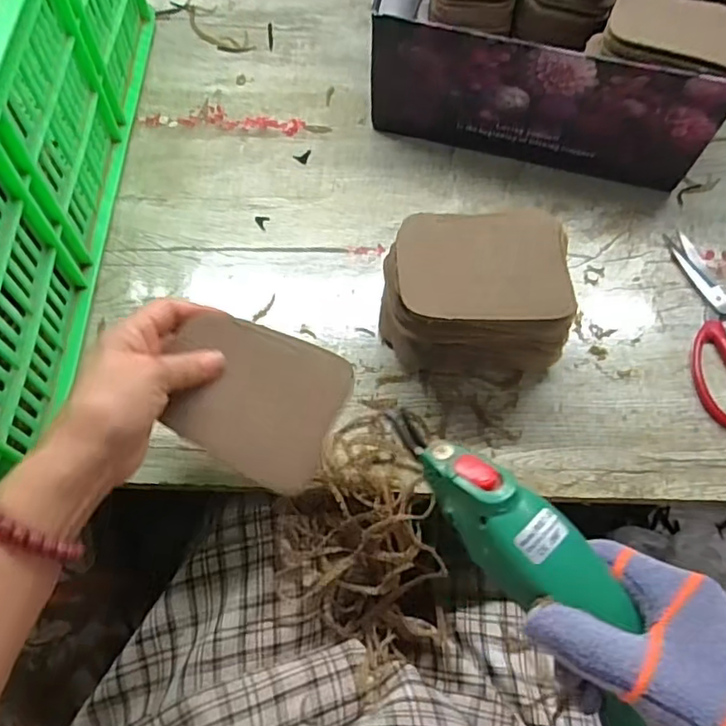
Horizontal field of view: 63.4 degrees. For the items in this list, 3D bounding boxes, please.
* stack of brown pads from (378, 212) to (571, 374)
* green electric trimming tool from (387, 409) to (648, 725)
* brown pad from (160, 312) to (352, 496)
[{"bbox_3d":[0.081,-0.048,0.453,0.133,0.094,0.110,-1,63,-2],"label":"stack of brown pads"},{"bbox_3d":[0.094,0.108,0.278,0.046,0.035,0.221,-31,76,-16],"label":"green electric trimming tool"},{"bbox_3d":[-0.072,0.021,0.384,0.112,0.008,0.094,24,71,-3],"label":"brown pad"}]

